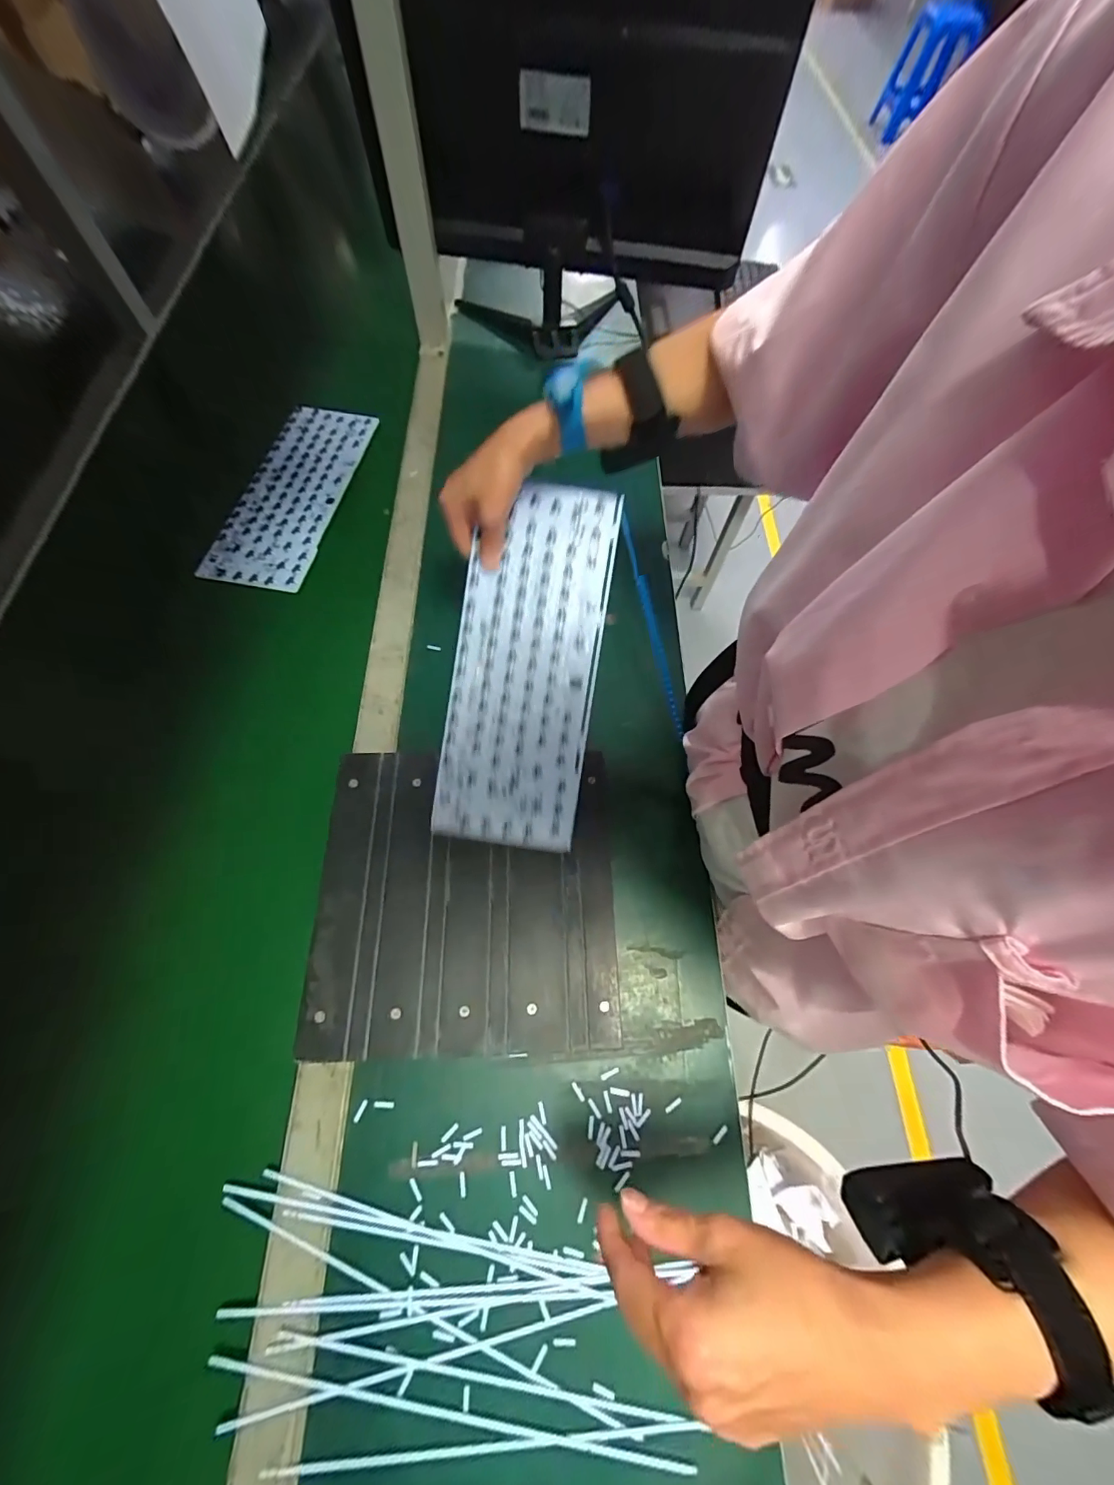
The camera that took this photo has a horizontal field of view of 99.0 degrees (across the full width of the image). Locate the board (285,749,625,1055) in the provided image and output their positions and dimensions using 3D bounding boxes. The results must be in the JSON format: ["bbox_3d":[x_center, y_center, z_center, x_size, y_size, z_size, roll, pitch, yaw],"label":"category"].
[{"bbox_3d":[-0.075,0.125,0.411,0.242,0.023,0.243,-1,67,-1],"label":"board"}]

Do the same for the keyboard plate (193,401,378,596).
[{"bbox_3d":[-0.332,-0.322,0.607,0.119,0.009,0.298,12,69,1],"label":"keyboard plate"}]

